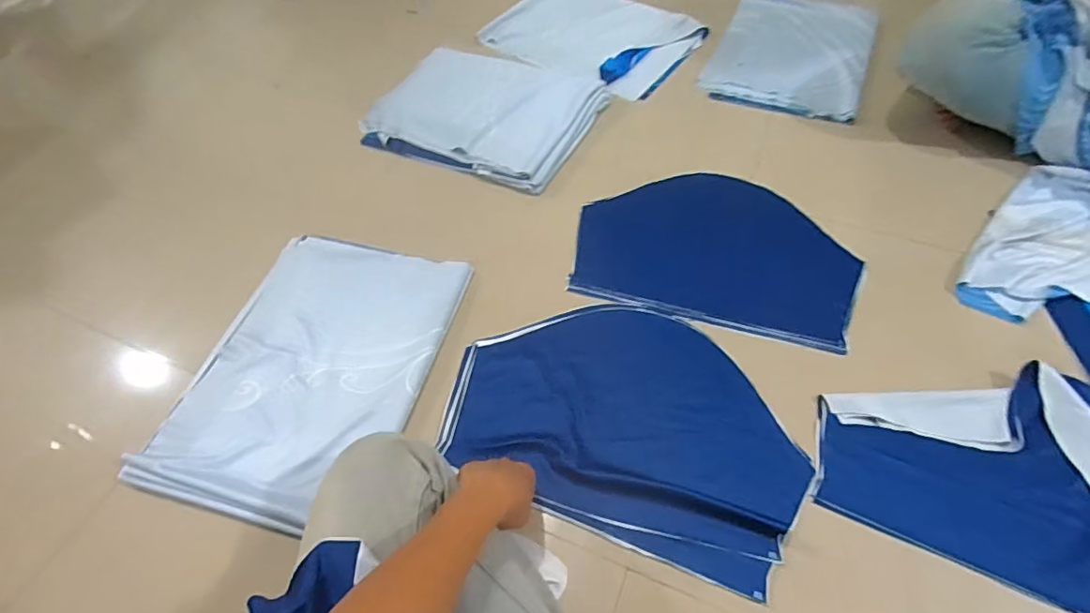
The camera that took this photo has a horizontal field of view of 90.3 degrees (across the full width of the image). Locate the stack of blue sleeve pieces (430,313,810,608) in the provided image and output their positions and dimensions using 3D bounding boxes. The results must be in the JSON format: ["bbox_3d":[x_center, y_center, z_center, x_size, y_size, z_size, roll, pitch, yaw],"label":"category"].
[{"bbox_3d":[0.097,0.123,0.667,0.408,0.028,0.294,19,58,15],"label":"stack of blue sleeve pieces"}]

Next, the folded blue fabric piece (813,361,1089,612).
[{"bbox_3d":[0.527,0.179,0.591,0.399,0.030,0.247,21,58,16],"label":"folded blue fabric piece"}]

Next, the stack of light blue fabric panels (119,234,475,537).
[{"bbox_3d":[-0.310,0.066,0.730,0.309,0.024,0.411,11,56,10],"label":"stack of light blue fabric panels"}]

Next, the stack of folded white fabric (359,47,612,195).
[{"bbox_3d":[-0.125,-0.378,1.022,0.410,0.034,0.302,22,59,17],"label":"stack of folded white fabric"}]

